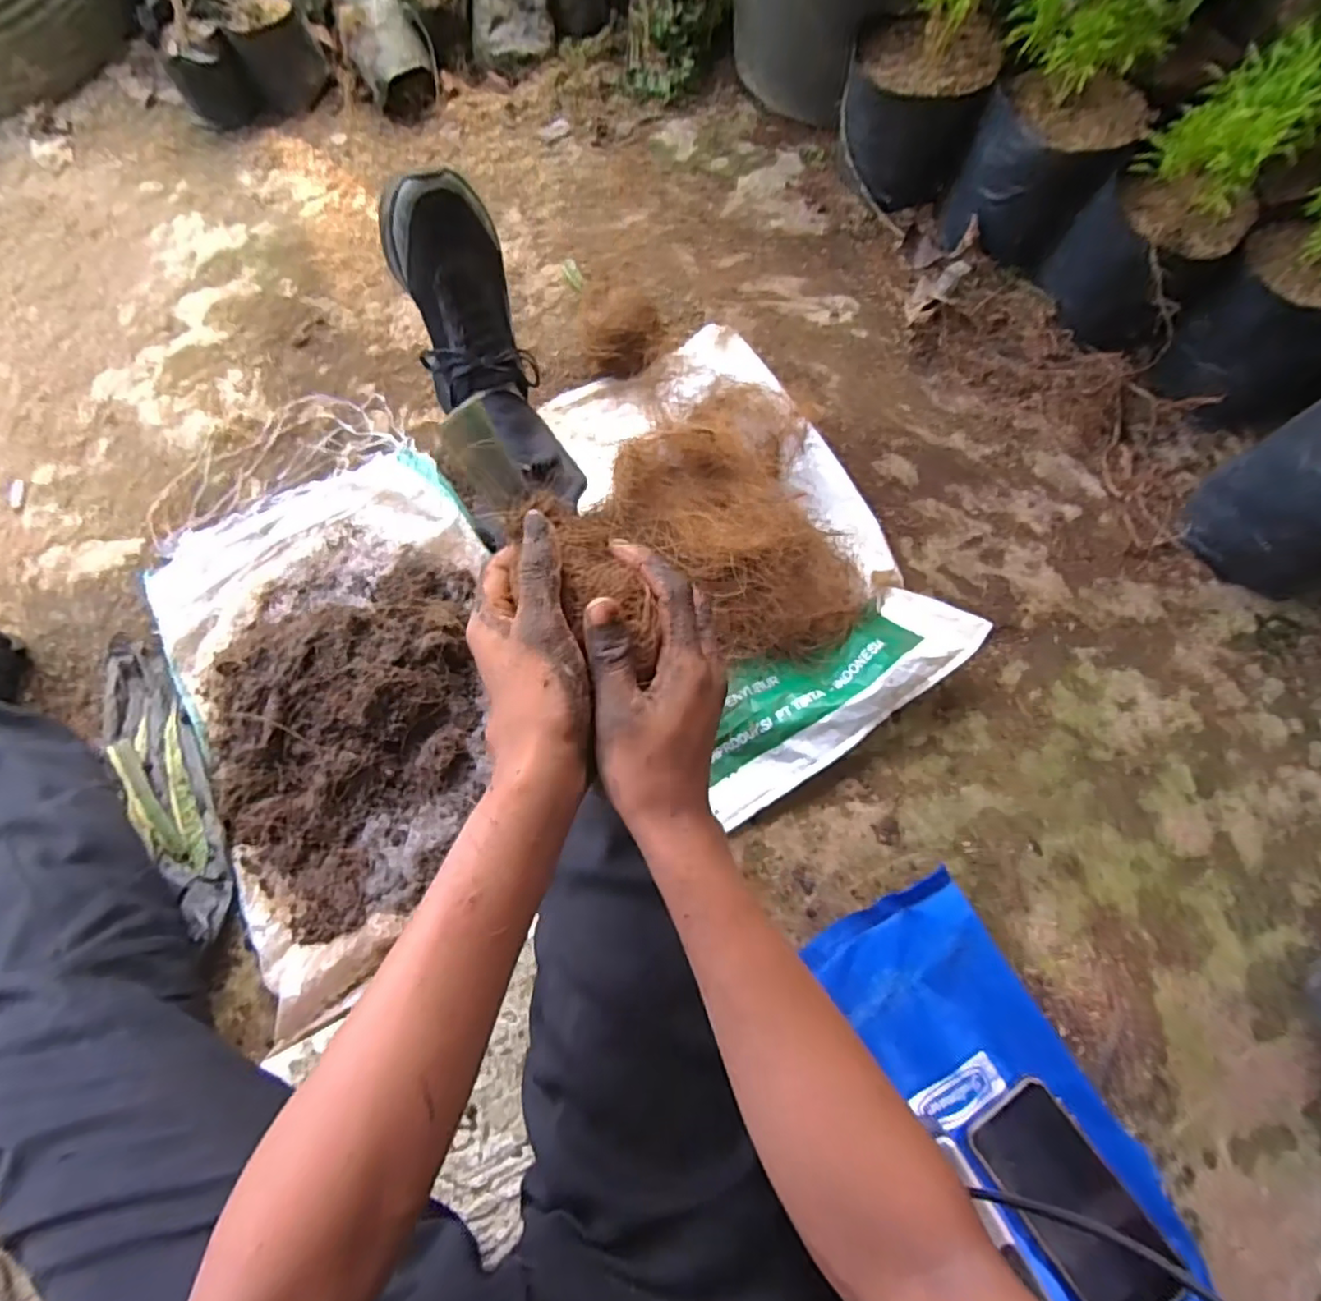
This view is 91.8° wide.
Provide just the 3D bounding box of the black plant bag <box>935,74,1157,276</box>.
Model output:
[{"bbox_3d":[0.402,-0.523,0.697,0.134,0.145,0.117,17,70,1],"label":"black plant bag"}]

